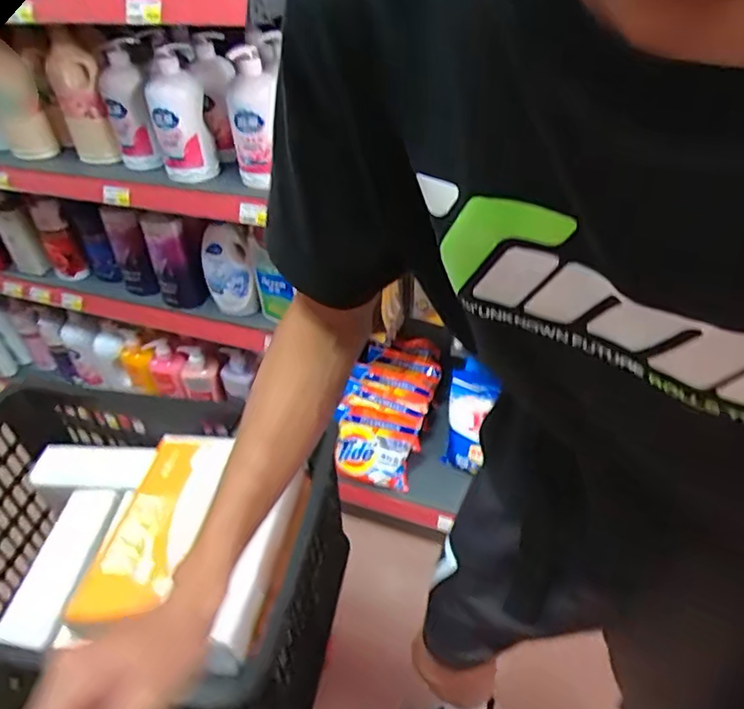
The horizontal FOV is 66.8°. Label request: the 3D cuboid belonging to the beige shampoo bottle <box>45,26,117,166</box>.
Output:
[{"bbox_3d":[-0.530,-0.466,1.030,0.084,0.208,0.076,-19,43,-18],"label":"beige shampoo bottle"}]

